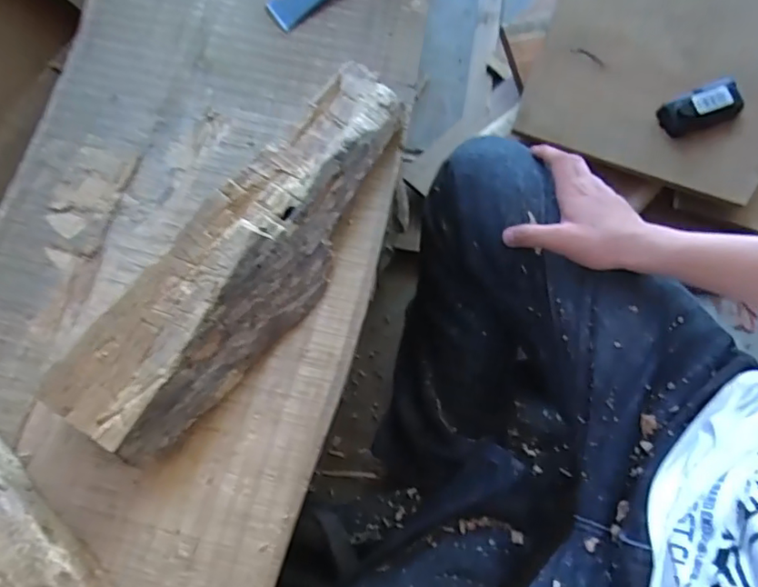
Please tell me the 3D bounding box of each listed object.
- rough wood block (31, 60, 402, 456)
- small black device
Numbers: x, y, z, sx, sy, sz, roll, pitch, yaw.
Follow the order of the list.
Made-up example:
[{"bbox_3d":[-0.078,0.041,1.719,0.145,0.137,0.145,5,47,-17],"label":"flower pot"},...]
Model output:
[{"bbox_3d":[-0.088,-0.041,0.441,0.100,0.053,0.360,32,75,11],"label":"rough wood block"},{"bbox_3d":[0.431,-0.246,0.750,0.112,0.034,0.051,-15,72,-4],"label":"small black device"}]

